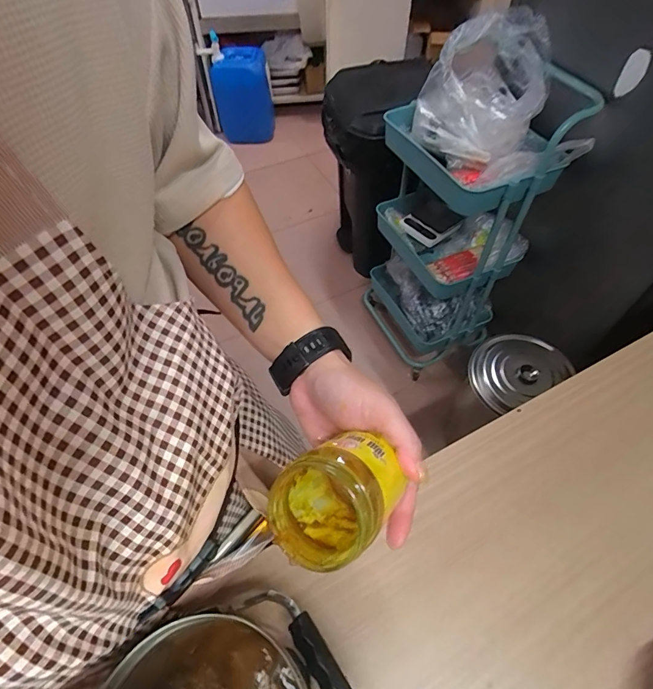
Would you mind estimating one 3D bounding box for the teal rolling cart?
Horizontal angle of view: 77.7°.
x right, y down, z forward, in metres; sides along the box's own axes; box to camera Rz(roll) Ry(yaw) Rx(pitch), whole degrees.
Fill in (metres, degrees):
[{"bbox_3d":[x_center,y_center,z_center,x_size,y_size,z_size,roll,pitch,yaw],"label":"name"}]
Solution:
[{"bbox_3d":[0.379,-0.347,1.217,0.356,0.779,0.416,-18,57,-9],"label":"teal rolling cart"}]

